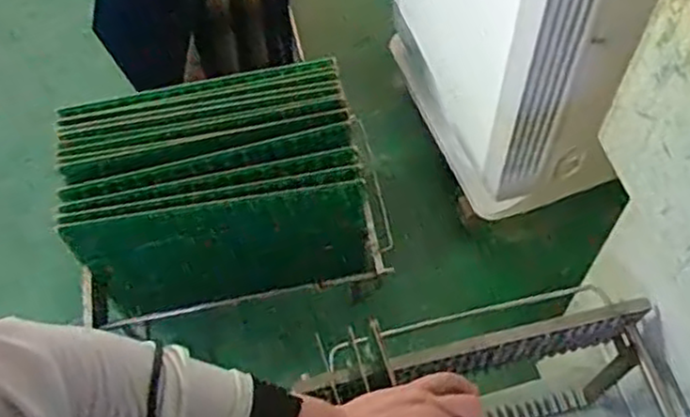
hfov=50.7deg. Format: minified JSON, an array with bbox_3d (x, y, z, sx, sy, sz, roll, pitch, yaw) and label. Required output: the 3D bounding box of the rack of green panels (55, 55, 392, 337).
[{"bbox_3d":[-0.239,-0.031,1.481,0.601,0.280,0.369,-9,61,-2],"label":"rack of green panels"}]

